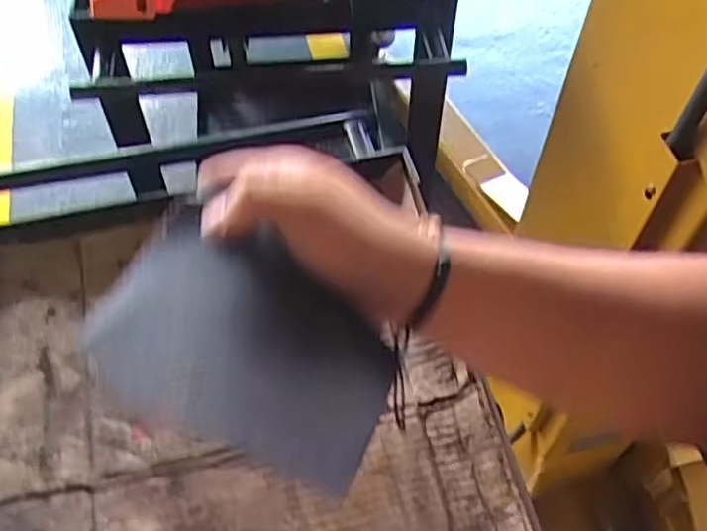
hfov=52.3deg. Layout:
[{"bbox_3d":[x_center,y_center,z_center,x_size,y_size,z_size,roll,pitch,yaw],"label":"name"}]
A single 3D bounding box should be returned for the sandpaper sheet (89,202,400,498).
[{"bbox_3d":[-0.045,0.038,0.335,0.135,0.022,0.091,29,64,-11],"label":"sandpaper sheet"}]

